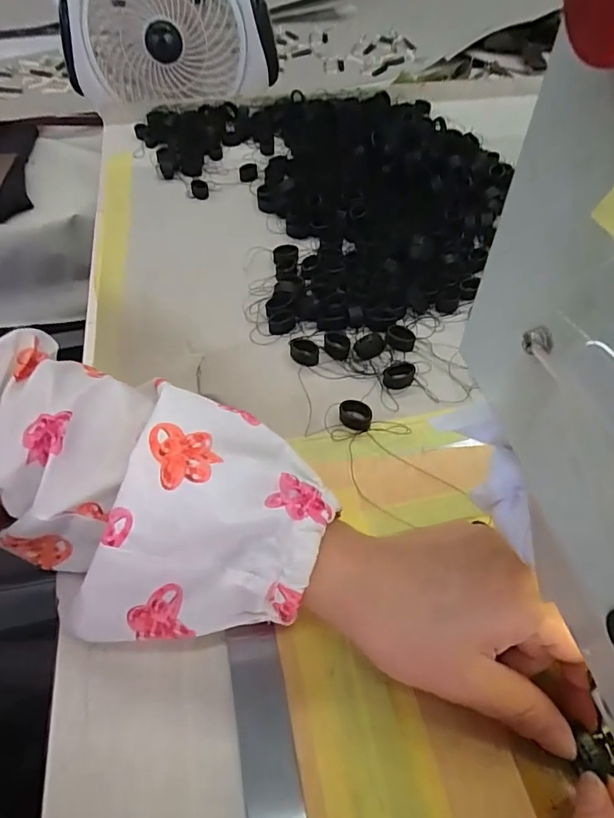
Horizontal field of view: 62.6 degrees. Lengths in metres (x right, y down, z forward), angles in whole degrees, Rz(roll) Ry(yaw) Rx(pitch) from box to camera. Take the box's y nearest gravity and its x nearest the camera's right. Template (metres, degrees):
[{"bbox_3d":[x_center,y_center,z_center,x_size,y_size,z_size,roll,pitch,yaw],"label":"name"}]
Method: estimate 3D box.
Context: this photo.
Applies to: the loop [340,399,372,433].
[{"bbox_3d":[0.029,0.004,0.304,0.019,0.008,0.017,15,53,13],"label":"loop"}]

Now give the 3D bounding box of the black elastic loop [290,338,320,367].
[{"bbox_3d":[-0.003,-0.038,0.336,0.014,0.012,0.023,-32,57,-22],"label":"black elastic loop"}]

